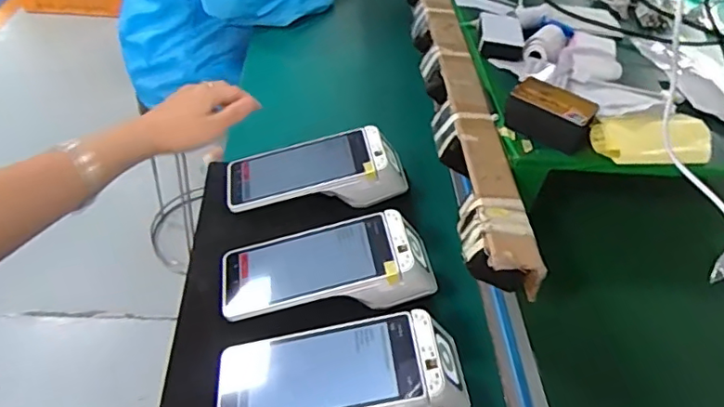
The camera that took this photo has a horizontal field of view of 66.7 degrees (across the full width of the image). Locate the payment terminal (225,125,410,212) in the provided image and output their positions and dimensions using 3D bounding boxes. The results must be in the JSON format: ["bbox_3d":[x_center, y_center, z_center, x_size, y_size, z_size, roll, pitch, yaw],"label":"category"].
[{"bbox_3d":[-0.055,-0.043,0.655,0.207,0.056,0.082,-2,44,-10],"label":"payment terminal"}]

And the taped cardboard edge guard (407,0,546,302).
[{"bbox_3d":[0.109,-0.206,0.778,0.071,0.061,0.806,1,44,-6],"label":"taped cardboard edge guard"}]

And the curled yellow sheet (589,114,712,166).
[{"bbox_3d":[0.329,-0.069,0.617,0.127,0.034,0.060,-5,45,-13],"label":"curled yellow sheet"}]

